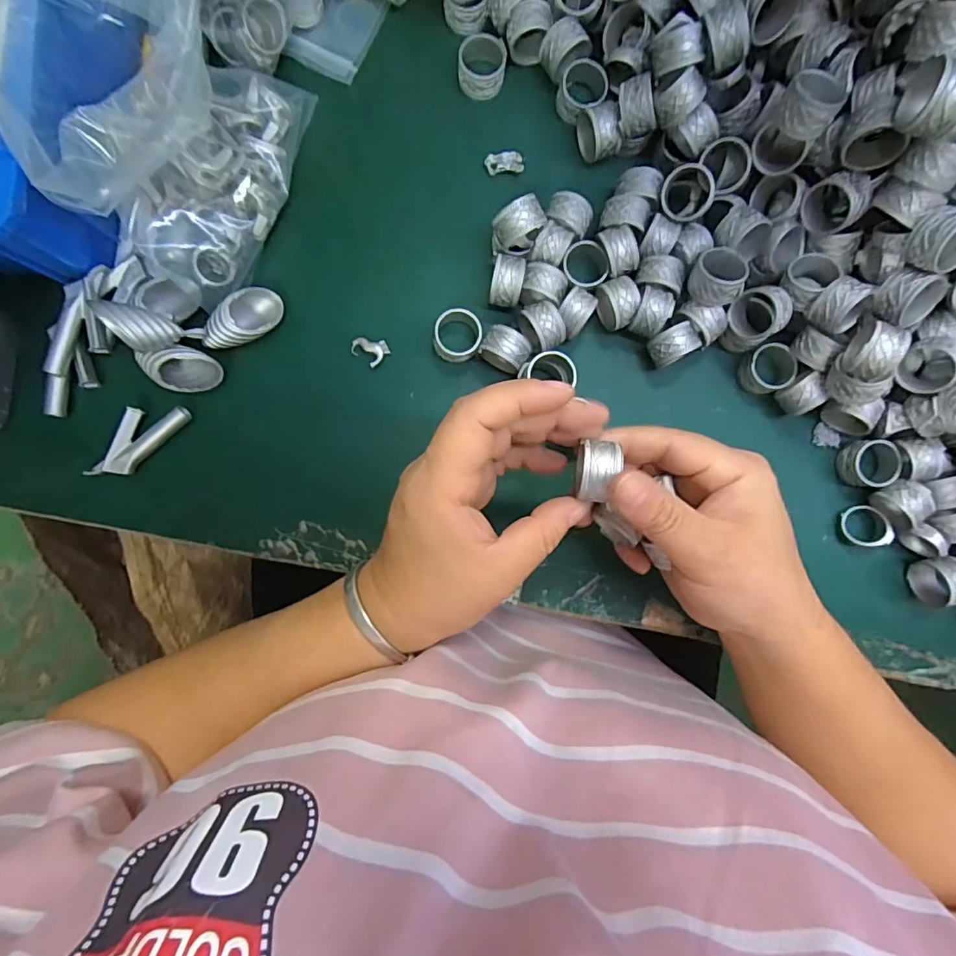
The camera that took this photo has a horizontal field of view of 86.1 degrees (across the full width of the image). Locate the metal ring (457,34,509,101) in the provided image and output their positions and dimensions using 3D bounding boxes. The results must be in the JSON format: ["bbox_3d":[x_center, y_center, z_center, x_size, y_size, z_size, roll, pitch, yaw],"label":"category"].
[{"bbox_3d":[0.002,-0.243,0.303,0.027,0.020,0.025,0,89,-1],"label":"metal ring"}]

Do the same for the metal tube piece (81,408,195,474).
[{"bbox_3d":[-0.197,-0.023,0.297,0.061,0.013,0.023,-45,90,-1],"label":"metal tube piece"}]

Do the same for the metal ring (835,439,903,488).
[{"bbox_3d":[0.232,-0.008,0.305,0.027,0.018,0.028,0,89,-1],"label":"metal ring"}]

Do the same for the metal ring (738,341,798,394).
[{"bbox_3d":[0.173,-0.065,0.305,0.027,0.016,0.028,0,89,-1],"label":"metal ring"}]

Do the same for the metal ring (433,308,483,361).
[{"bbox_3d":[-0.012,-0.083,0.300,0.027,0.015,0.027,0,89,-1],"label":"metal ring"}]

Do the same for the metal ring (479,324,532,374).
[{"bbox_3d":[0.016,-0.074,0.296,0.026,0.023,0.019,32,89,0],"label":"metal ring"}]

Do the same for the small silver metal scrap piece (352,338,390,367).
[{"bbox_3d":[-0.064,-0.076,0.304,0.019,0.004,0.019,0,89,-1],"label":"small silver metal scrap piece"}]

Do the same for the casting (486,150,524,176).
[{"bbox_3d":[0.016,-0.190,0.311,0.022,0.009,0.011,-1,89,-1],"label":"casting"}]

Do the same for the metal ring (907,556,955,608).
[{"bbox_3d":[0.269,0.061,0.296,0.014,0.027,0.031,-2,89,-1],"label":"metal ring"}]

